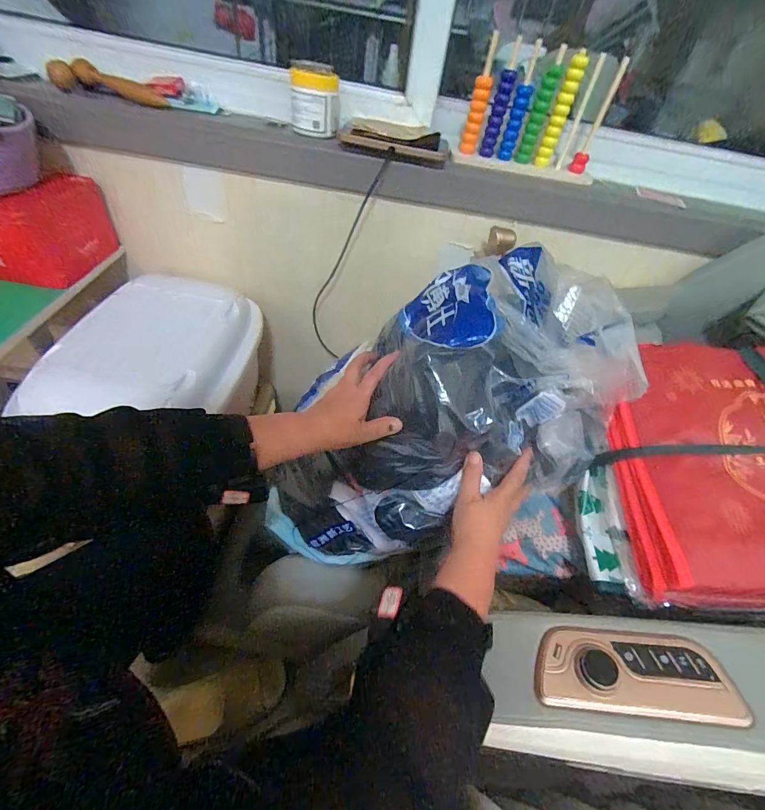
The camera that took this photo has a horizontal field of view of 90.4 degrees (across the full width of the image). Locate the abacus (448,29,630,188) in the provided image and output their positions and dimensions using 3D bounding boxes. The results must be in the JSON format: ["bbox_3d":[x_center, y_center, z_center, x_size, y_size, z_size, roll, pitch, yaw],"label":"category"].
[{"bbox_3d":[0.263,-0.493,0.650,0.240,0.158,0.061,6,46,-5],"label":"abacus"}]

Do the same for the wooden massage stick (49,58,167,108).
[{"bbox_3d":[-0.453,-0.528,0.623,0.174,0.042,0.061,18,46,10],"label":"wooden massage stick"}]

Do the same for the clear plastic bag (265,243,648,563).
[{"bbox_3d":[0.055,0.029,0.495,0.488,0.205,0.237,-41,50,14],"label":"clear plastic bag"}]

